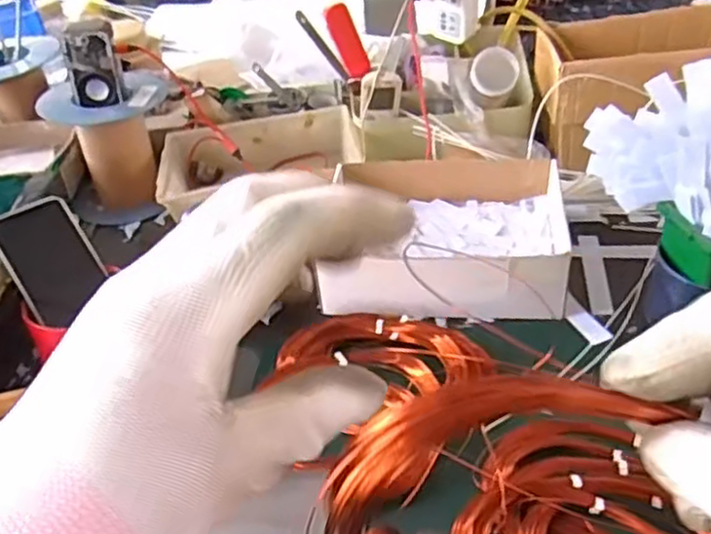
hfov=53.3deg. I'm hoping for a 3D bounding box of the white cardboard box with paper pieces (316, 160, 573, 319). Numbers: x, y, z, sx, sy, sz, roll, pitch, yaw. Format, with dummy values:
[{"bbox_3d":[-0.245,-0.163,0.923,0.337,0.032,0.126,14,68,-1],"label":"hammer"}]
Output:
[{"bbox_3d":[0.098,-0.036,0.750,0.246,0.059,0.195,1,39,9],"label":"white cardboard box with paper pieces"}]

